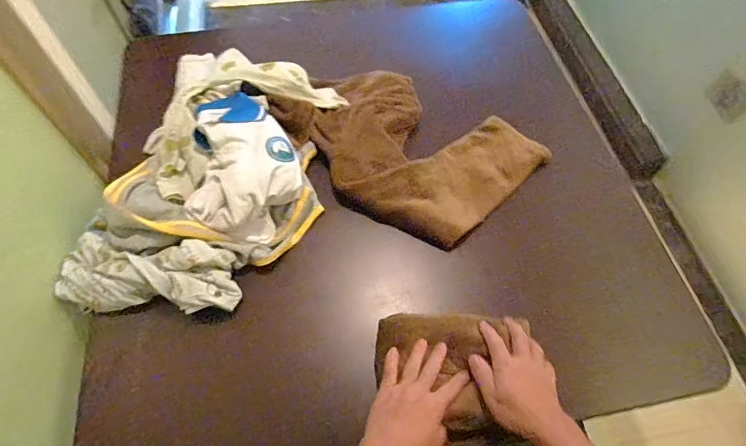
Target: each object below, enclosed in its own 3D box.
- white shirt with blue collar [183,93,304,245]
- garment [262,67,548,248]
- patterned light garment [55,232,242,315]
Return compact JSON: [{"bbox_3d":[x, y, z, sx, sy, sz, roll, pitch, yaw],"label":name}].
[{"bbox_3d":[-0.222,-0.103,0.761,0.188,0.092,0.266,-8,61,-7],"label":"white shirt with blue collar"},{"bbox_3d":[0.069,-0.166,0.850,0.335,0.104,0.416,-38,68,-21],"label":"garment"},{"bbox_3d":[-0.355,0.075,0.692,0.292,0.068,0.120,5,60,1],"label":"patterned light garment"}]

